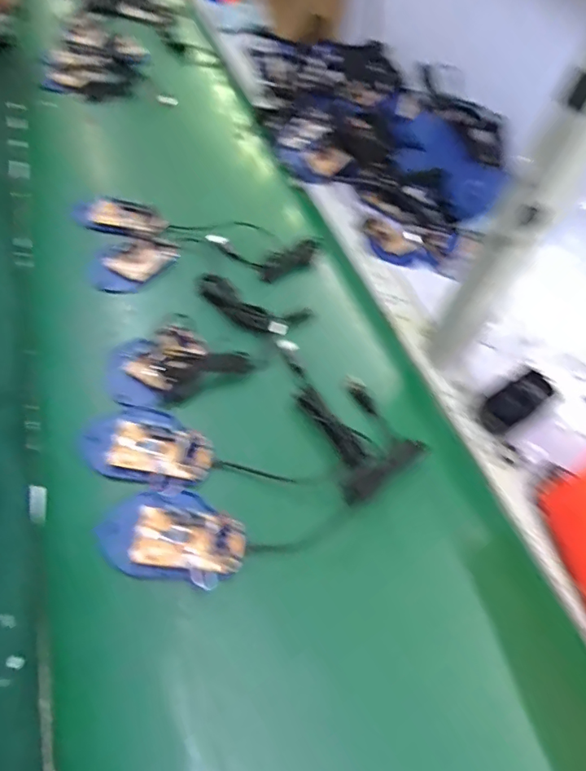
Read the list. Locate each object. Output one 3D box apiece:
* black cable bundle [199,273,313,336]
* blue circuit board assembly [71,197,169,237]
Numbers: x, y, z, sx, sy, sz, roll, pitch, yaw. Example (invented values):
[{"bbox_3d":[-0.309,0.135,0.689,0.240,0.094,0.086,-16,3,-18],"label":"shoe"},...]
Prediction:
[{"bbox_3d":[-0.049,-0.091,0.567,0.130,0.020,0.062,20,52,6],"label":"black cable bundle"},{"bbox_3d":[-0.218,-0.214,0.632,0.111,0.019,0.048,14,51,1],"label":"blue circuit board assembly"}]

